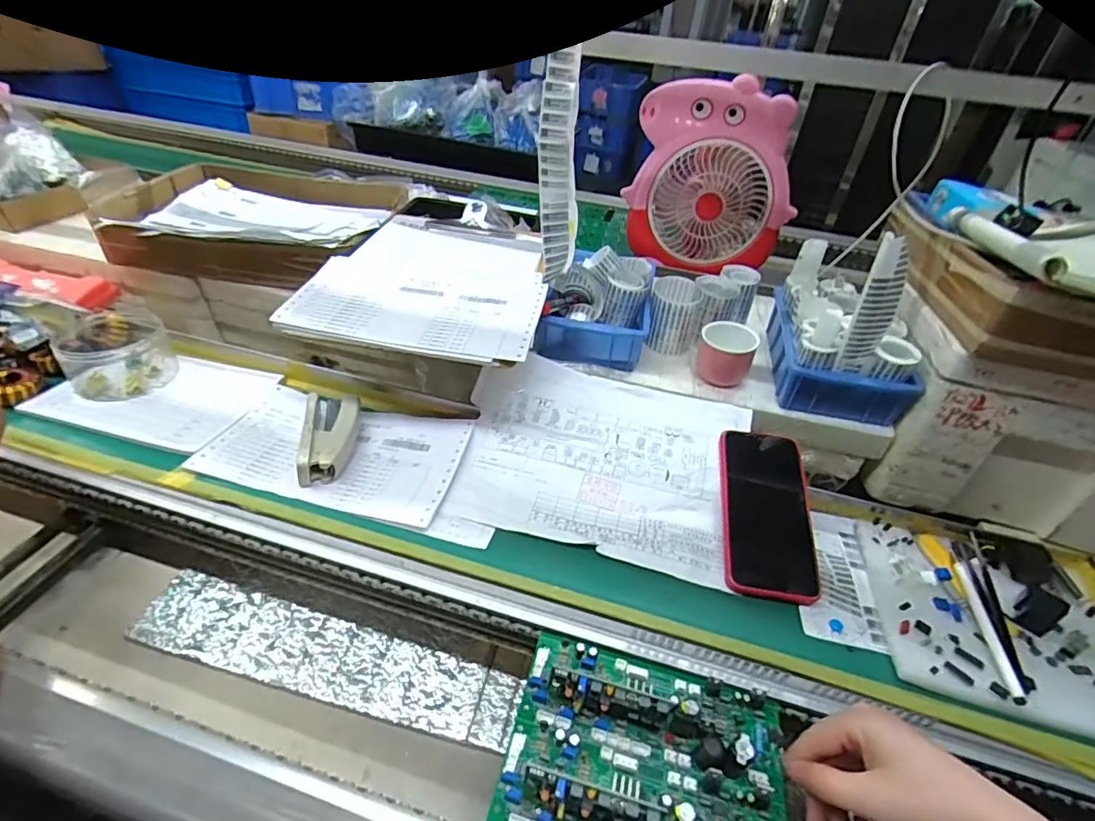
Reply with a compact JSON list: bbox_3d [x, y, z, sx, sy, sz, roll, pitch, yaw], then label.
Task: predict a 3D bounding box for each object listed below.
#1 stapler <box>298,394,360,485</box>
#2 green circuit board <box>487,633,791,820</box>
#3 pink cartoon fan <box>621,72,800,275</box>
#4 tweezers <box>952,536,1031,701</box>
[{"bbox_3d":[-0.216,0.024,0.523,0.049,0.027,0.111,-4,40,-13],"label":"stapler"},{"bbox_3d":[0.066,0.220,0.336,0.177,0.035,0.138,14,39,9],"label":"green circuit board"},{"bbox_3d":[0.252,-0.349,0.811,0.254,0.252,0.075,14,39,9],"label":"pink cartoon fan"},{"bbox_3d":[0.361,0.159,0.427,0.024,0.016,0.140,14,39,9],"label":"tweezers"}]

